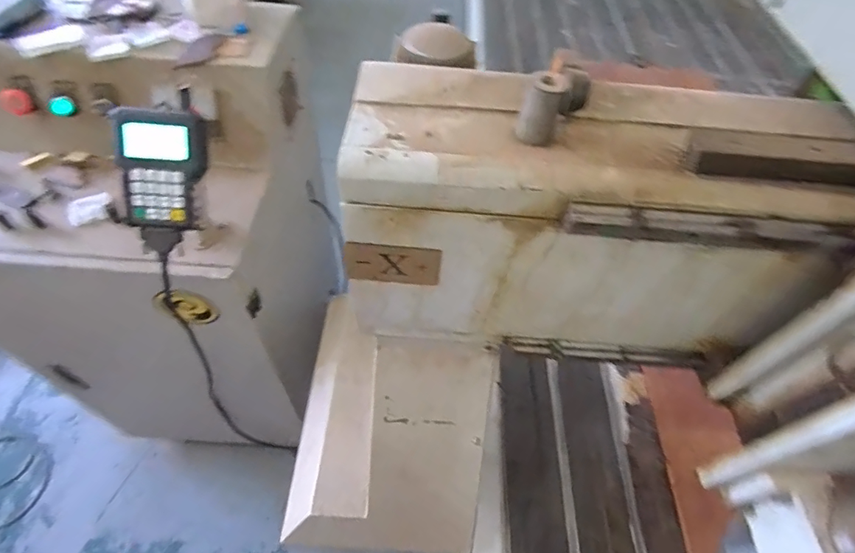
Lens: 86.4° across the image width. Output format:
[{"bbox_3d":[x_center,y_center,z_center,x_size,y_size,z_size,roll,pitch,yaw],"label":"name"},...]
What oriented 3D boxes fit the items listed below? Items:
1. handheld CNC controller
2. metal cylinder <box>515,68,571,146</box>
[{"bbox_3d":[-0.345,-0.125,0.583,0.112,0.170,0.030,8,16,-2],"label":"handheld CNC controller"},{"bbox_3d":[0.083,-0.121,0.330,0.026,0.046,0.022,23,56,11],"label":"metal cylinder"}]

